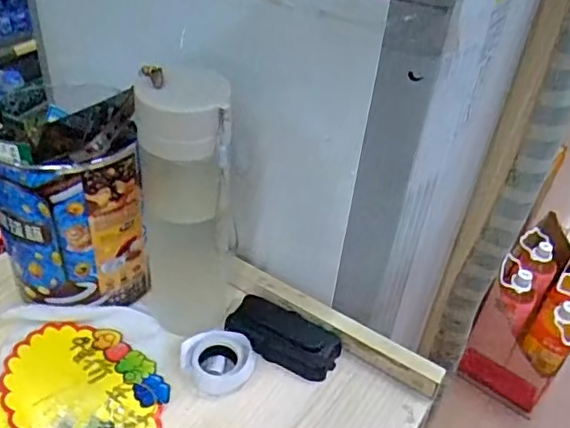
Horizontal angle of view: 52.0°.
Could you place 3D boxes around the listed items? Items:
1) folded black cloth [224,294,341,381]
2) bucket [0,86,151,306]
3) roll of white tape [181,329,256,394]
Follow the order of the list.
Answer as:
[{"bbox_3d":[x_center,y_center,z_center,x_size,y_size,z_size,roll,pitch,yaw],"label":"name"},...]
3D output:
[{"bbox_3d":[-0.003,0.119,0.564,0.108,0.026,0.056,24,43,19],"label":"folded black cloth"},{"bbox_3d":[-0.194,-0.028,0.538,0.126,0.198,0.126,-2,41,-10],"label":"bucket"},{"bbox_3d":[-0.061,0.133,0.535,0.065,0.020,0.052,-2,41,-10],"label":"roll of white tape"}]

